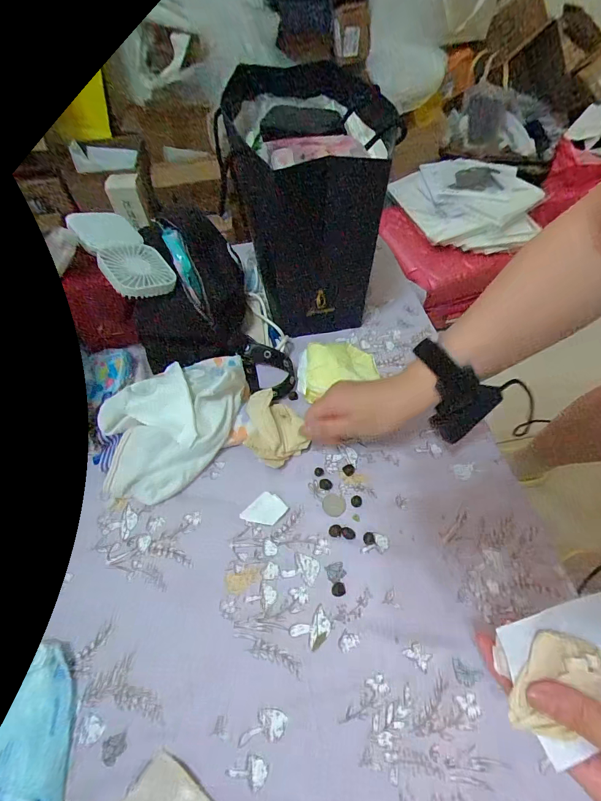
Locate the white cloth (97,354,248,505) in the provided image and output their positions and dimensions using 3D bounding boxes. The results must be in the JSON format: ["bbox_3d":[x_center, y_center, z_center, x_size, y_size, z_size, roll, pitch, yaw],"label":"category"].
[{"bbox_3d":[-0.142,0.018,0.414,0.123,0.053,0.201,36,63,19],"label":"white cloth"}]

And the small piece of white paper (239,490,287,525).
[{"bbox_3d":[-0.038,0.116,0.383,0.033,0.004,0.041,40,65,21],"label":"small piece of white paper"}]

